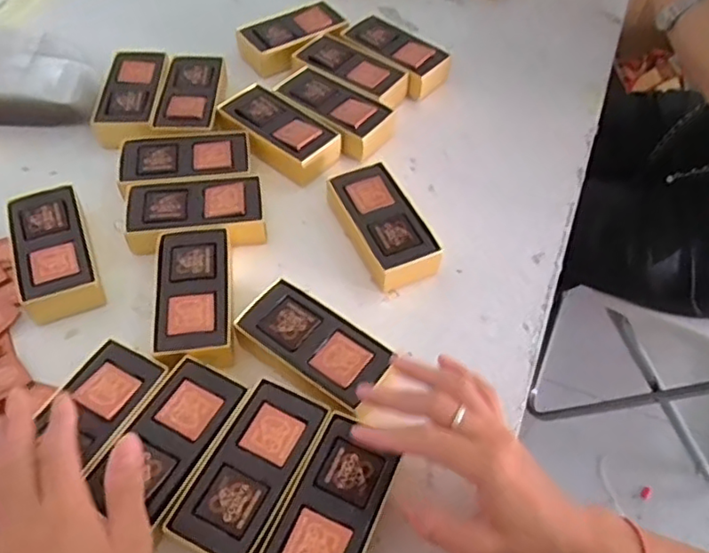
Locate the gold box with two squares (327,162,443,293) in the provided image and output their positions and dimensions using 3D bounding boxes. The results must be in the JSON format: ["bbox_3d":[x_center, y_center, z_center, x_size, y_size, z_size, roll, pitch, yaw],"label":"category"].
[{"bbox_3d":[0.023,-0.041,0.525,0.063,0.038,0.125,-21,57,-17],"label":"gold box with two squares"}]

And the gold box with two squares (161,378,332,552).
[{"bbox_3d":[-0.065,0.127,0.399,0.056,0.032,0.112,23,56,14],"label":"gold box with two squares"}]

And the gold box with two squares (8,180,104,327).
[{"bbox_3d":[-0.242,-0.019,0.501,0.059,0.032,0.118,-17,56,-14],"label":"gold box with two squares"}]

